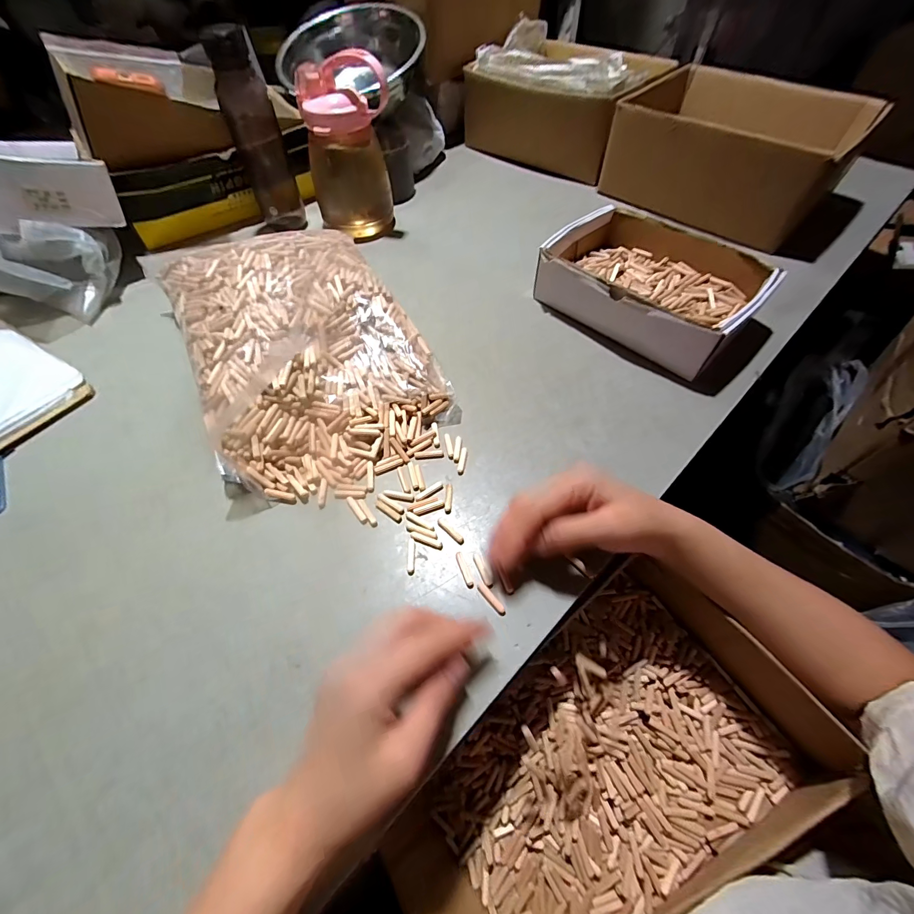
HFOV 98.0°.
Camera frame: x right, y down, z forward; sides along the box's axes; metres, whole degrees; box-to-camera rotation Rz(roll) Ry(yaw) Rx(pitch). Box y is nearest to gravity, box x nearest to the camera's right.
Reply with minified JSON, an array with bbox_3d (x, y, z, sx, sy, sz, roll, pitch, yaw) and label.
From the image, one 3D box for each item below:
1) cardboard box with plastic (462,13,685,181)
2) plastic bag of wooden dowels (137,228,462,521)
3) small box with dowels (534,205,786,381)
[{"bbox_3d":[0.203,-0.702,0.789,0.315,0.159,0.241,35,64,21],"label":"cardboard box with plastic"},{"bbox_3d":[-0.173,-0.126,0.439,0.234,0.091,0.354,-27,60,-17],"label":"plastic bag of wooden dowels"},{"bbox_3d":[0.245,-0.222,0.517,0.245,0.071,0.192,39,65,23],"label":"small box with dowels"}]

